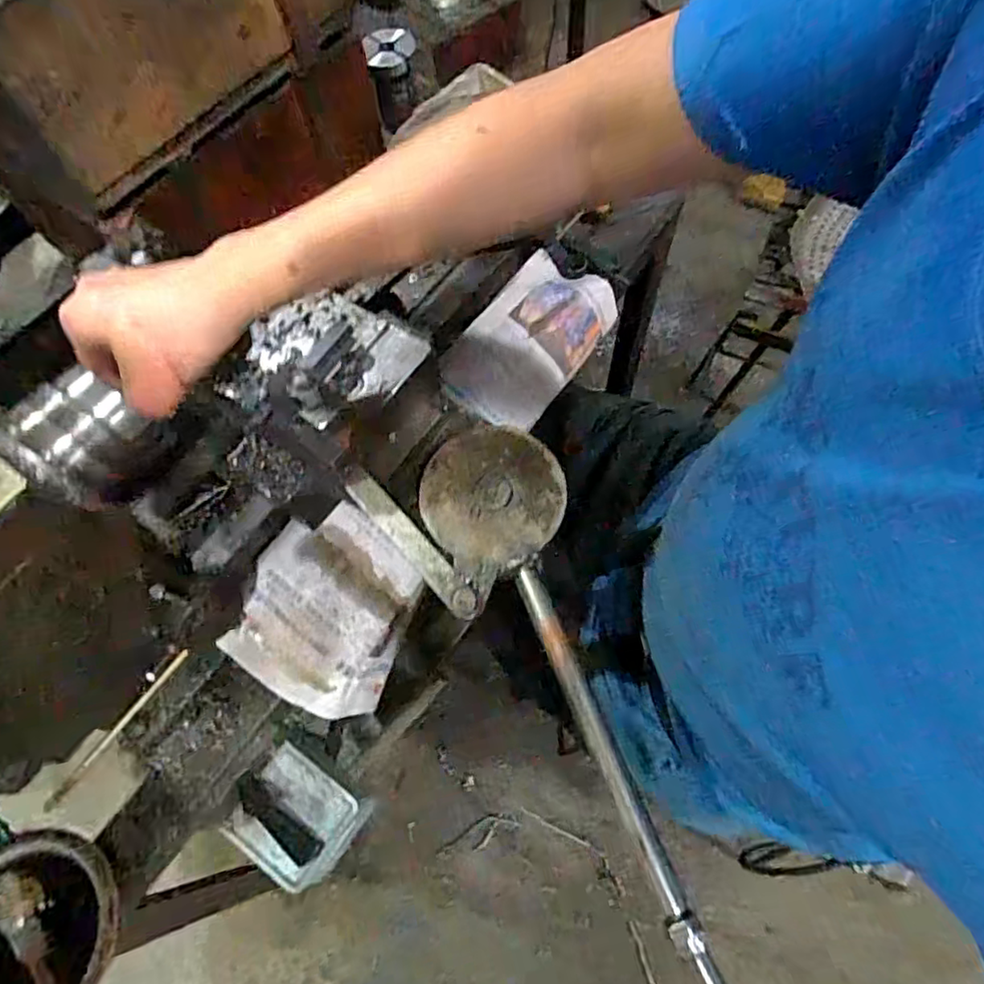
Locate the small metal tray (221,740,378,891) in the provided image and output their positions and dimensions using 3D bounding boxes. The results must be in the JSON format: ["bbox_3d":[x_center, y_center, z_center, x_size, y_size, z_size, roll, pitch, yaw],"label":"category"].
[{"bbox_3d":[-0.175,0.286,0.544,0.099,0.030,0.089,31,70,16],"label":"small metal tray"}]

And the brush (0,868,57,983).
[{"bbox_3d":[-0.309,0.327,0.425,0.025,0.019,0.137,-35,68,-12],"label":"brush"}]

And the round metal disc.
[{"bbox_3d":[0.001,0.000,0.422,0.096,0.009,0.094,-1,65,3],"label":"round metal disc"}]

